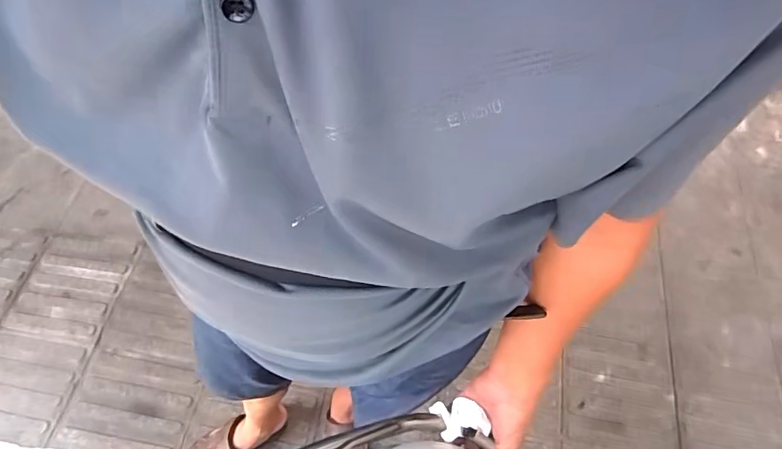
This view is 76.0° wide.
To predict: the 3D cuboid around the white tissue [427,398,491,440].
[{"bbox_3d":[0.082,0.234,0.608,0.053,0.040,0.047,-10,61,-10],"label":"white tissue"}]

